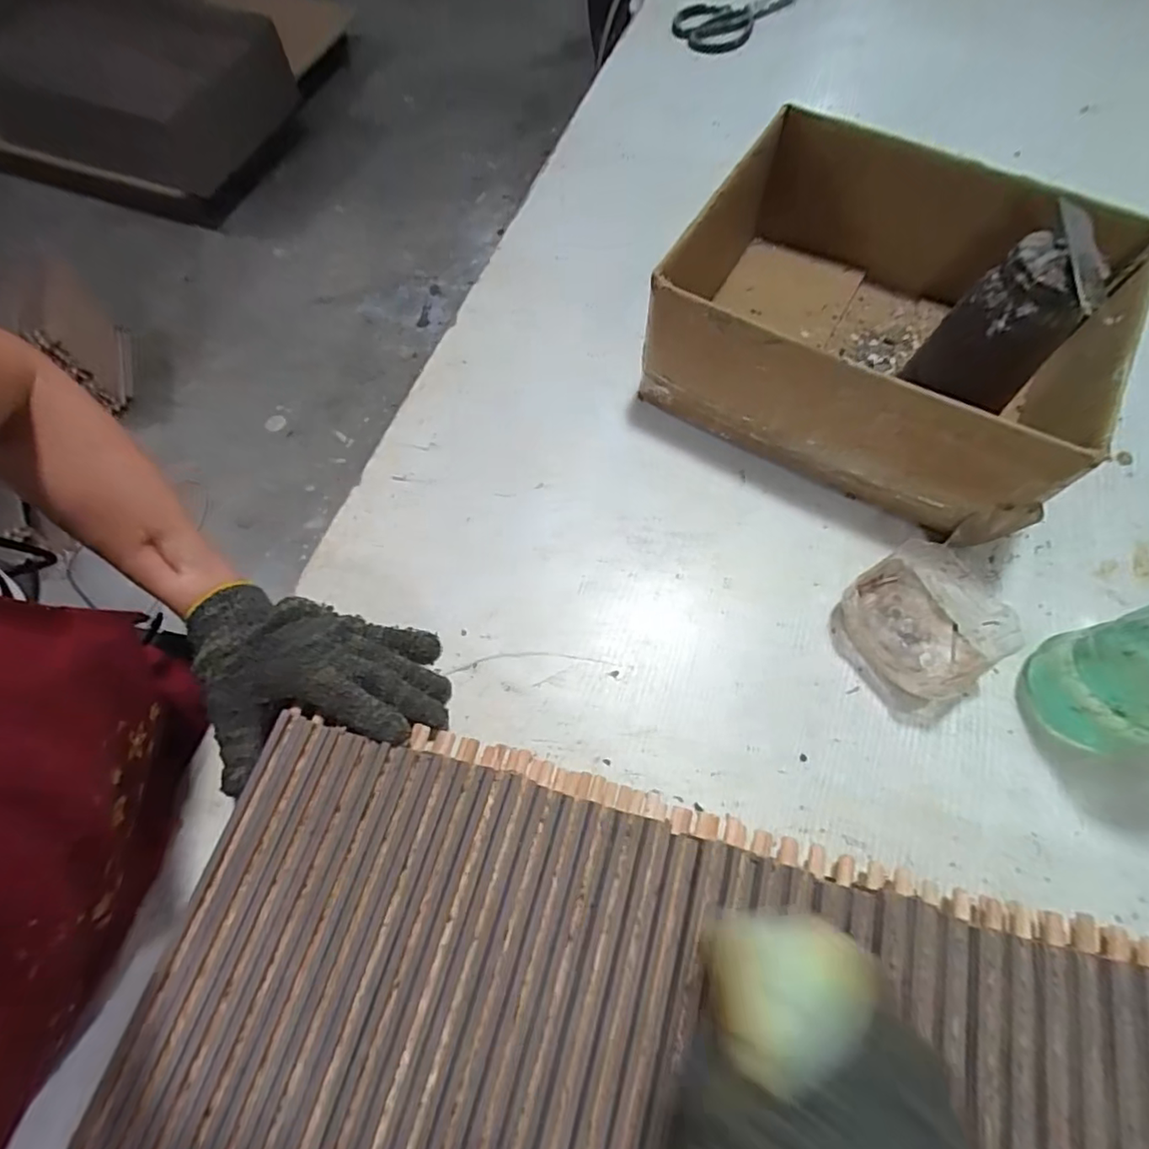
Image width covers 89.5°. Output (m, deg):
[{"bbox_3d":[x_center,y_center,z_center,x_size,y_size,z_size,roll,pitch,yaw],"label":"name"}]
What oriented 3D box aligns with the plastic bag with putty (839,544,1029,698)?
[{"bbox_3d":[0.256,0.032,0.422,0.096,0.047,0.104,-23,68,-9],"label":"plastic bag with putty"}]

